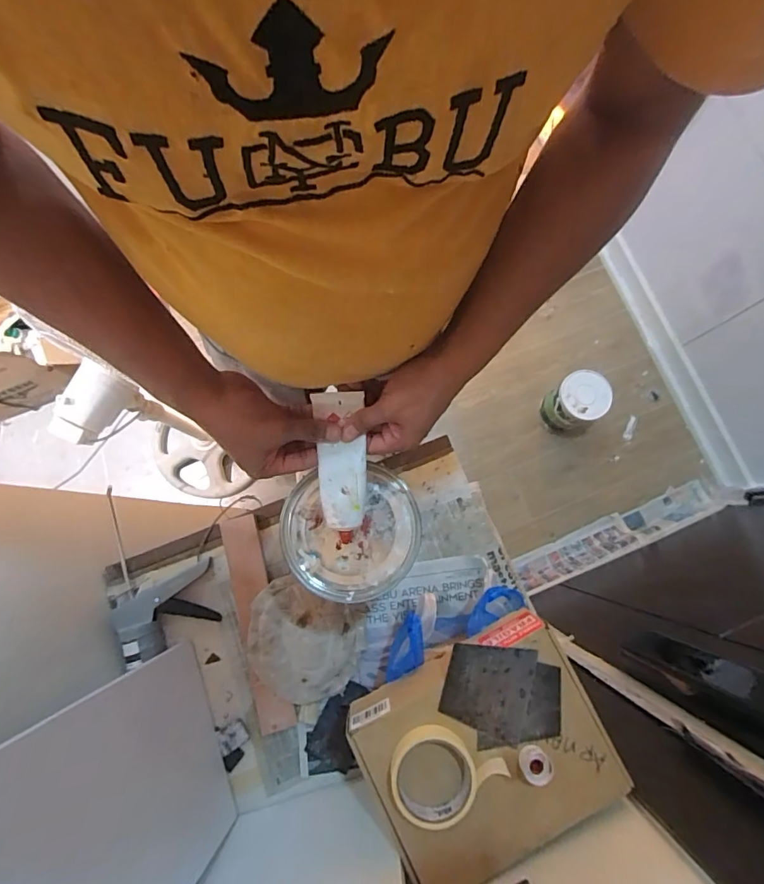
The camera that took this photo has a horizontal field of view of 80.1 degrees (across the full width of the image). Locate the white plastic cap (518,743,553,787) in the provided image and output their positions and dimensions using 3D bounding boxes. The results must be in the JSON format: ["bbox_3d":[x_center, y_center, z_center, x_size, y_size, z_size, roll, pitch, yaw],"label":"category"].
[{"bbox_3d":[0.171,0.363,0.509,0.033,0.019,0.034,0,80,-1],"label":"white plastic cap"}]

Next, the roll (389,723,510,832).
[{"bbox_3d":[0.066,0.375,0.504,0.116,0.023,0.095,27,80,4],"label":"roll"}]

